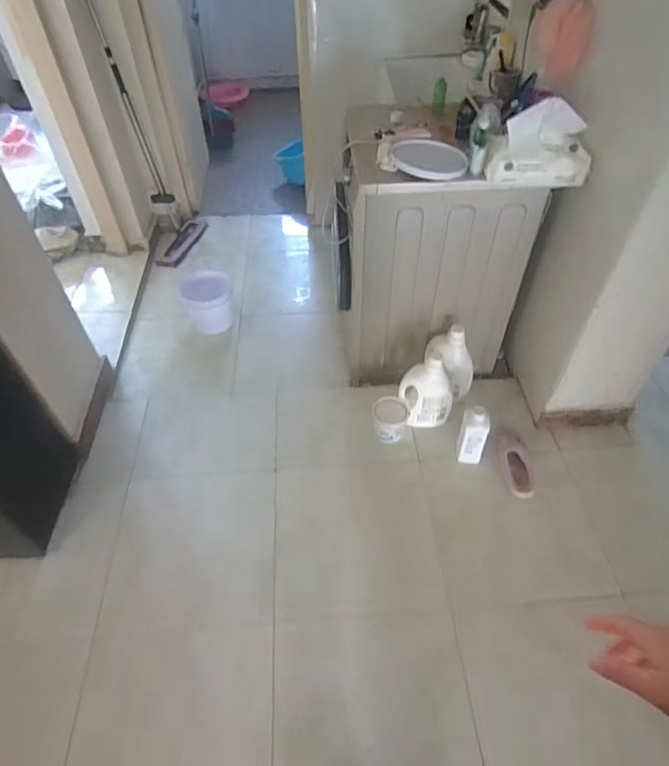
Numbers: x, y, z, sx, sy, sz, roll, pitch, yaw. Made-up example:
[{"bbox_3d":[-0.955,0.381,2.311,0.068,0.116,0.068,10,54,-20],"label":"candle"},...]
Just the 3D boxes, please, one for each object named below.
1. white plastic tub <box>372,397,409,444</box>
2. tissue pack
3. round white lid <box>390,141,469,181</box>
[{"bbox_3d":[0.192,0.136,1.745,0.119,0.159,0.115,-1,49,1],"label":"white plastic tub"},{"bbox_3d":[0.542,-0.619,1.315,0.257,0.199,0.095,-4,49,-2],"label":"tissue pack"},{"bbox_3d":[0.273,-0.650,1.465,0.205,0.027,0.205,-1,49,1],"label":"round white lid"}]

